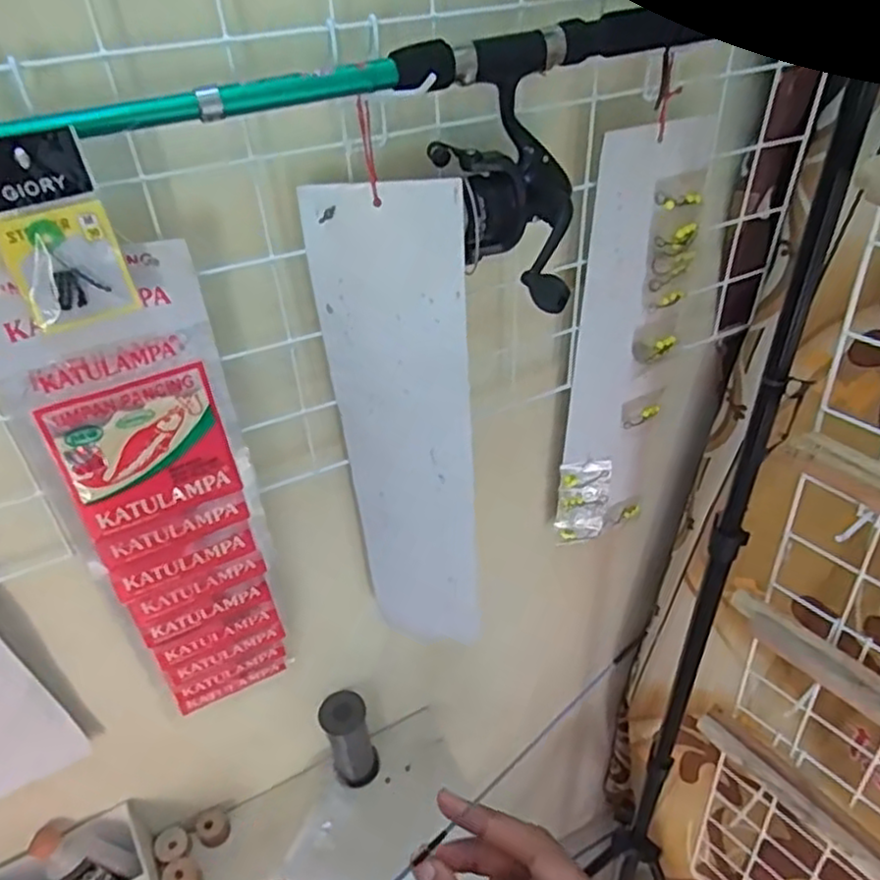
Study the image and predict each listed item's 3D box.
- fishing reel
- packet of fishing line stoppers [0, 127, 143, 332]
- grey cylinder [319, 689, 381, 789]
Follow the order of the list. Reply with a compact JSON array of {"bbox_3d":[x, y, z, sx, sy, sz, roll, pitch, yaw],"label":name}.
[{"bbox_3d":[0.056,-0.150,0.425,0.079,0.091,0.106,-30,46,-29],"label":"fishing reel"},{"bbox_3d":[-0.192,-0.103,0.348,0.051,0.092,0.008,-23,43,-22],"label":"packet of fishing line stoppers"},{"bbox_3d":[-0.098,0.327,0.757,0.049,0.108,0.053,-15,41,-14],"label":"grey cylinder"}]

